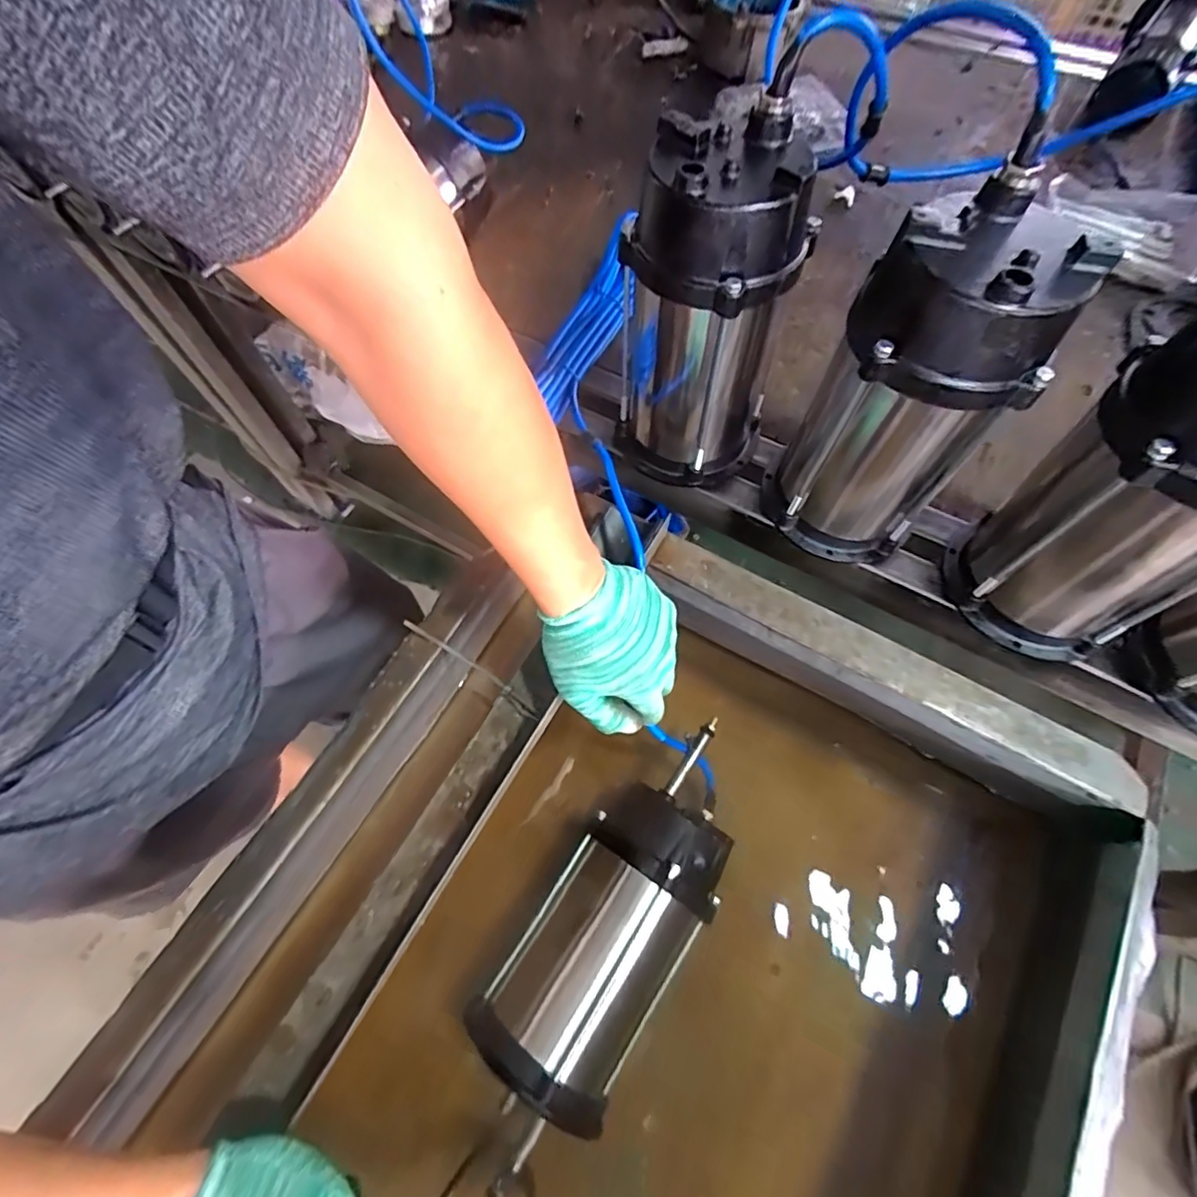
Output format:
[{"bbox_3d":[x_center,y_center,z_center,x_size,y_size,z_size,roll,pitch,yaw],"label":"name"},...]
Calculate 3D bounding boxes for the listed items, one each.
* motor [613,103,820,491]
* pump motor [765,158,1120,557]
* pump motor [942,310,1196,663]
[{"bbox_3d":[0.084,-0.216,0.468,0.128,0.262,0.108,11,65,6],"label":"motor"},{"bbox_3d":[0.222,-0.139,0.431,0.116,0.266,0.107,-1,65,1],"label":"pump motor"},{"bbox_3d":[0.361,-0.059,0.388,0.106,0.261,0.134,-33,68,-13],"label":"pump motor"}]

